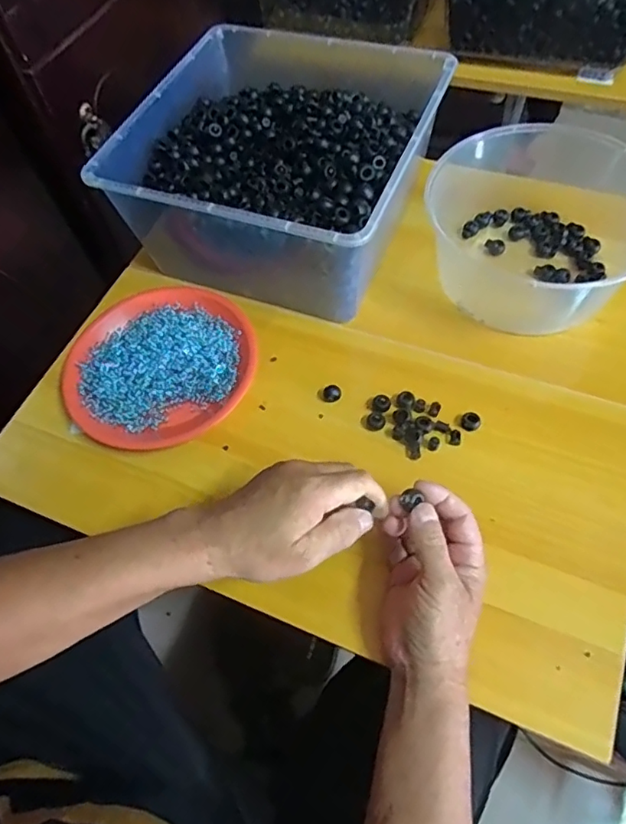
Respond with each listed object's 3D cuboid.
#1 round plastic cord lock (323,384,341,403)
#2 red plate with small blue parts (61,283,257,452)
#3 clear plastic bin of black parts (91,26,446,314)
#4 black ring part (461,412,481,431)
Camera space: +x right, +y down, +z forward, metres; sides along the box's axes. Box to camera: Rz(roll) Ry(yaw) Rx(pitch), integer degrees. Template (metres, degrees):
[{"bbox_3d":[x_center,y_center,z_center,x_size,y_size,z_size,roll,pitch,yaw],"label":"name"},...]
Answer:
[{"bbox_3d":[0.019,-0.018,0.541,0.018,0.013,0.015,-5,60,2],"label":"round plastic cord lock"},{"bbox_3d":[-0.158,-0.057,0.562,0.188,0.035,0.186,-2,60,3],"label":"red plate with small blue parts"},{"bbox_3d":[-0.031,-0.266,0.620,0.299,0.154,0.302,18,63,14],"label":"clear plastic bin of black parts"},{"bbox_3d":[0.148,0.009,0.512,0.017,0.011,0.014,22,64,16],"label":"black ring part"}]

